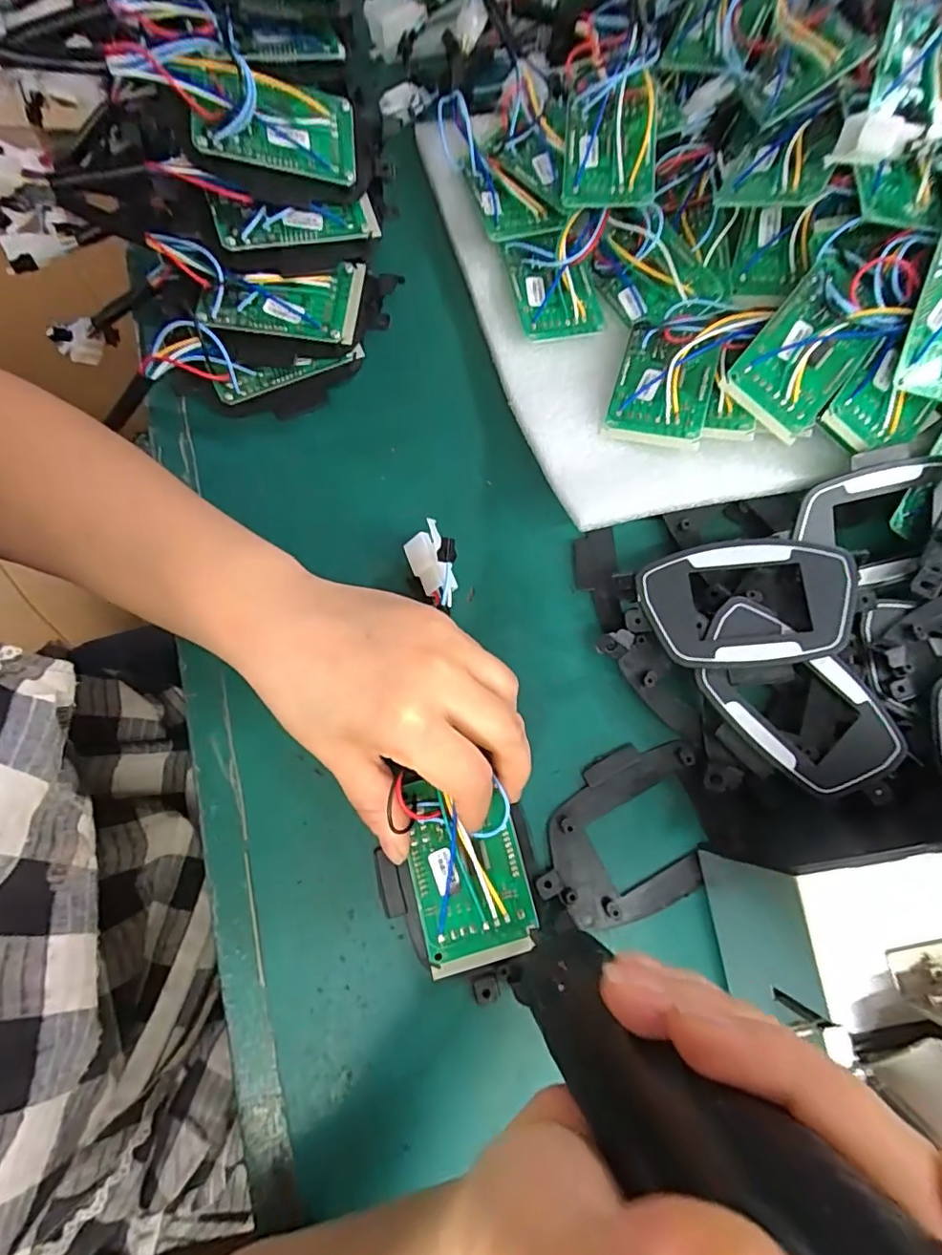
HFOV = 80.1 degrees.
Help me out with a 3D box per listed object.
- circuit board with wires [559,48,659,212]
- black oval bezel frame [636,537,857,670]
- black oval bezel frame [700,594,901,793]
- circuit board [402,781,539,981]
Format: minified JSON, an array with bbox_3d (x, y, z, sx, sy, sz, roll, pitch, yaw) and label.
[{"bbox_3d":[0.079,-0.276,0.312,0.049,0.019,0.081,6,74,-2],"label":"circuit board with wires"},{"bbox_3d":[0.136,-0.012,0.276,0.101,0.014,0.062,-5,77,-2],"label":"black oval bezel frame"},{"bbox_3d":[0.154,0.034,0.266,0.102,0.004,0.059,43,80,9],"label":"black oval bezel frame"},{"bbox_3d":[-0.001,0.107,0.248,0.049,0.012,0.077,-13,77,-4],"label":"circuit board"}]

